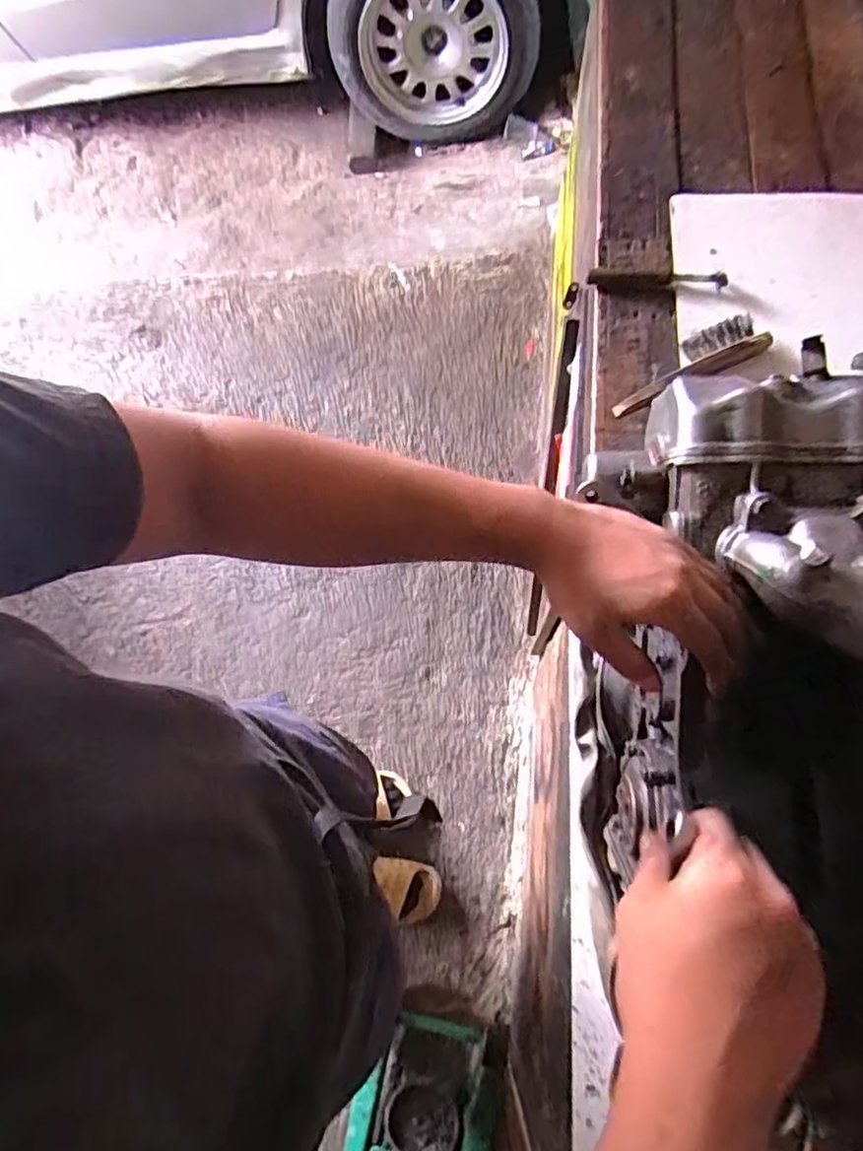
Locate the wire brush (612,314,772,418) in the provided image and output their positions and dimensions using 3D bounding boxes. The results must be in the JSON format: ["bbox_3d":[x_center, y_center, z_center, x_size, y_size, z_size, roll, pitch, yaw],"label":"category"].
[{"bbox_3d":[0.308,-0.257,0.792,0.205,0.023,0.057,-25,73,-6],"label":"wire brush"}]

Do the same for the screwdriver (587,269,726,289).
[{"bbox_3d":[0.288,-0.378,0.832,0.167,0.015,0.022,4,72,4],"label":"screwdriver"}]

